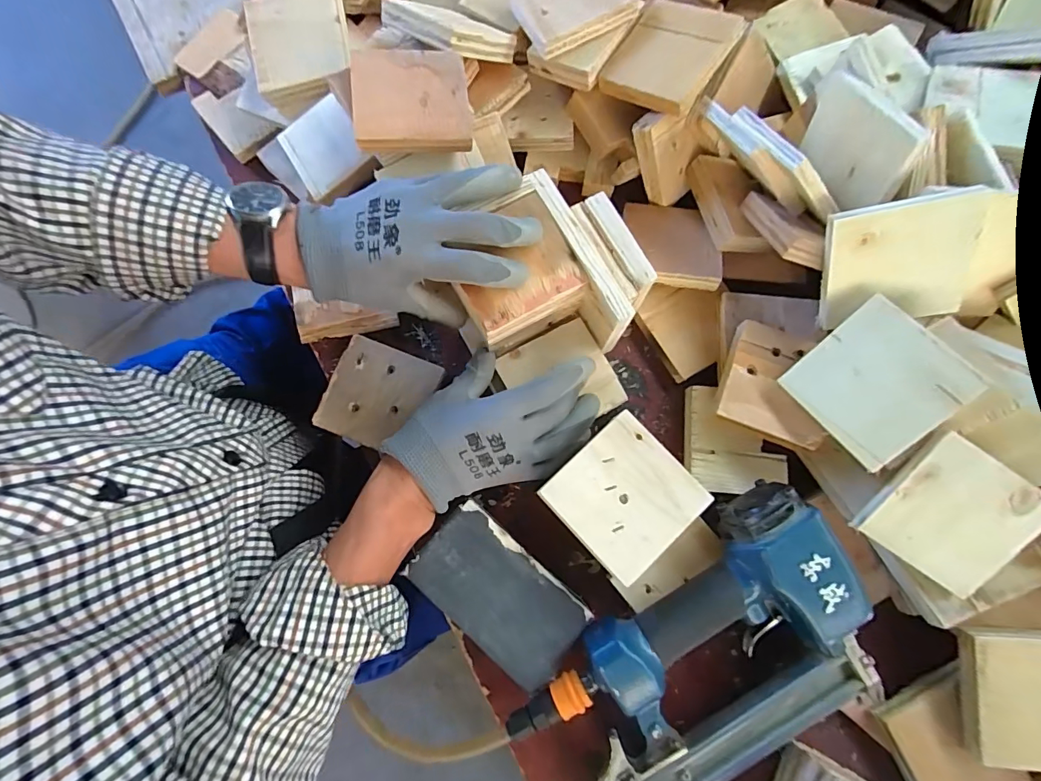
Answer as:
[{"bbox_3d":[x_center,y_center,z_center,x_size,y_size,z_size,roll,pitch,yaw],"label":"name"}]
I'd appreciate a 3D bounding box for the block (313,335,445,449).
[{"bbox_3d":[-0.127,0.005,0.407,0.086,0.008,0.087,21,79,4],"label":"block"}]

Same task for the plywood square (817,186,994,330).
[{"bbox_3d":[0.273,-0.092,0.333,0.090,0.089,0.009,-7,33,18],"label":"plywood square"}]

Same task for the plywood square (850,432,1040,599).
[{"bbox_3d":[0.302,0.089,0.318,0.088,0.010,0.090,35,109,6],"label":"plywood square"}]

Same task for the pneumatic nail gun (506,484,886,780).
[{"bbox_3d":[0.126,0.204,0.326,0.260,0.062,0.159,-32,81,-6],"label":"pneumatic nail gun"}]

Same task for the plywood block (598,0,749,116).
[{"bbox_3d":[0.126,-0.287,0.394,0.089,0.017,0.090,32,89,24],"label":"plywood block"}]

